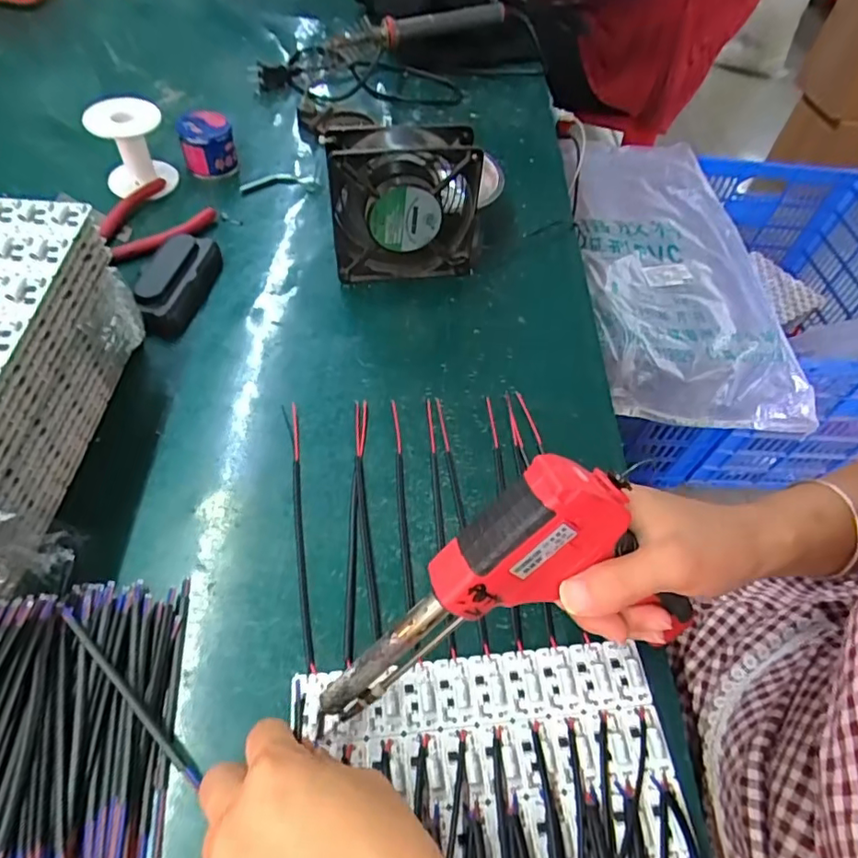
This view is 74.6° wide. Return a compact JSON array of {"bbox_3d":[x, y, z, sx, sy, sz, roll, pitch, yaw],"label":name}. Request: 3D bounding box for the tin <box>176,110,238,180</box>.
[{"bbox_3d":[-0.227,-0.293,0.579,0.053,0.045,0.044,-13,57,-14],"label":"tin"}]

